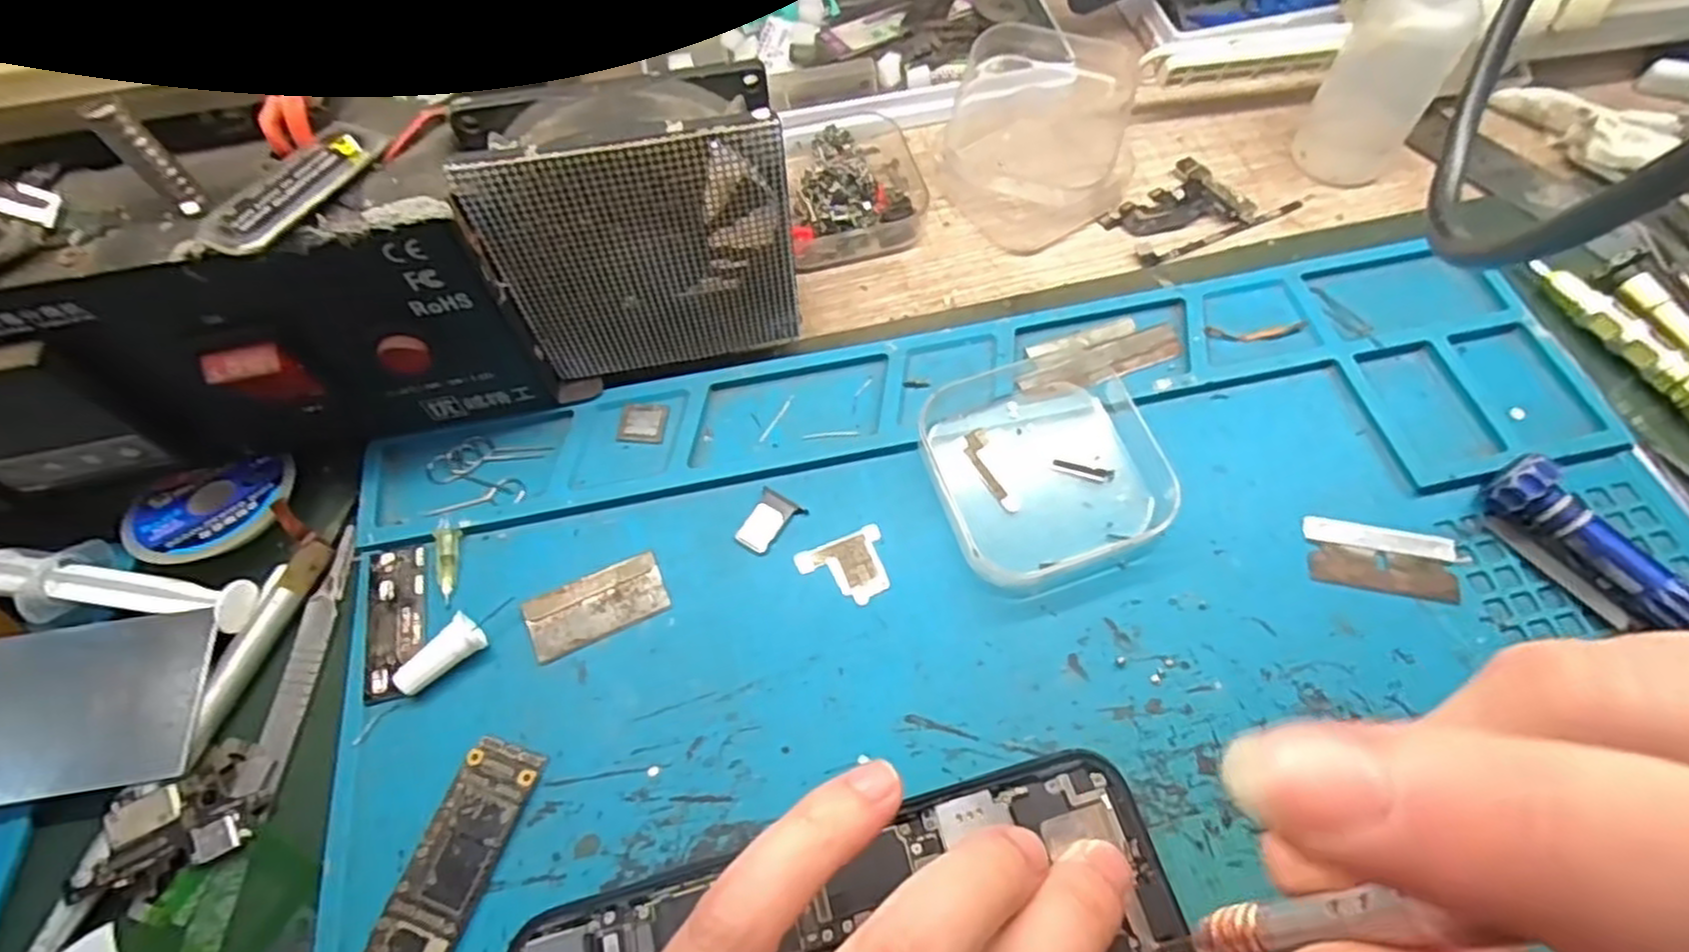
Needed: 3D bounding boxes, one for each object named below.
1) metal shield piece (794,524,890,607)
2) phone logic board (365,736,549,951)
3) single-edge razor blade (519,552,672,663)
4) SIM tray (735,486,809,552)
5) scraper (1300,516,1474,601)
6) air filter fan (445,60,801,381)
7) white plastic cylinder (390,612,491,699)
[{"bbox_3d":[0.001,0.026,0.216,0.025,0.004,0.020,-21,64,-9],"label":"metal shield piece"},{"bbox_3d":[-0.096,0.097,0.181,0.019,0.005,0.064,16,64,10],"label":"phone logic board"},{"bbox_3d":[-0.070,0.036,0.213,0.038,0.004,0.018,-24,64,-10],"label":"single-edge razor blade"},{"bbox_3d":[-0.023,0.013,0.223,0.014,0.004,0.019,29,67,16],"label":"SIM tray"},{"bbox_3d":[0.152,0.023,0.212,0.040,0.004,0.020,9,63,6],"label":"scraper"},{"bbox_3d":[-0.056,-0.067,0.218,0.078,0.087,0.026,-15,63,-6],"label":"air filter fan"},{"bbox_3d":[-0.109,0.049,0.203,0.023,0.010,0.010,-42,68,-18],"label":"white plastic cylinder"}]

